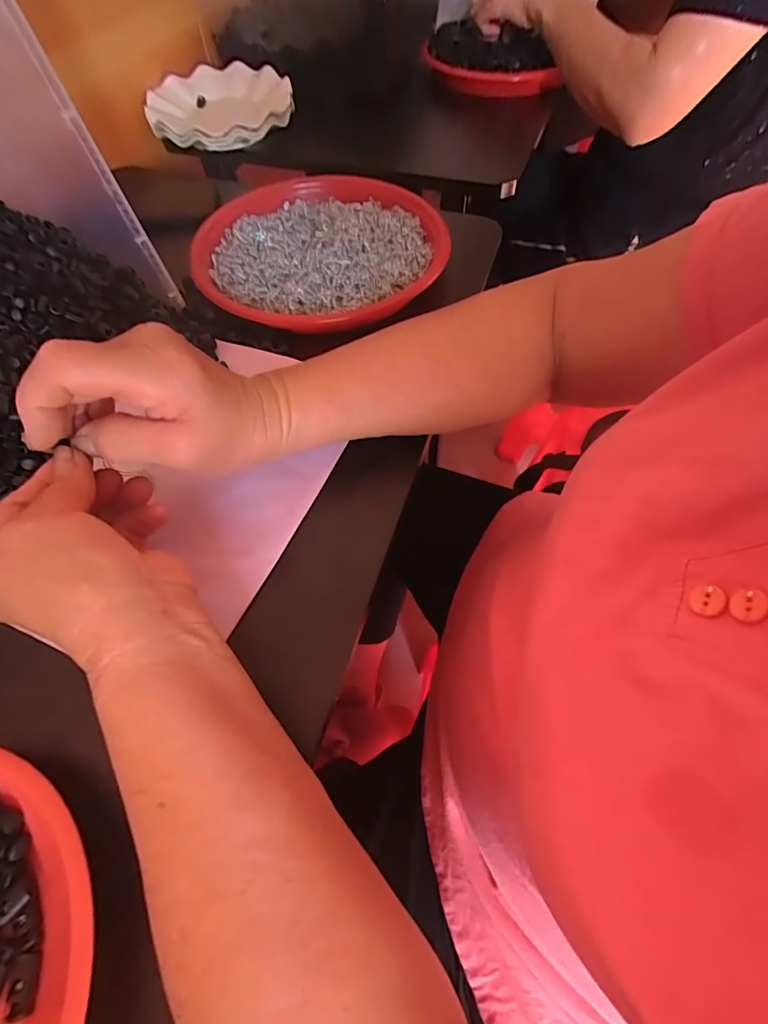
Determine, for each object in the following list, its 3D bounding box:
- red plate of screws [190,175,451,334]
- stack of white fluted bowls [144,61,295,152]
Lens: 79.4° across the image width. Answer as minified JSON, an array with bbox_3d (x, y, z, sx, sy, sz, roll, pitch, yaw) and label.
[{"bbox_3d":[-0.058,-0.253,0.444,0.228,0.023,0.229,0,59,2],"label":"red plate of screws"},{"bbox_3d":[-0.207,-0.516,0.602,0.183,0.049,0.149,-13,59,-6],"label":"stack of white fluted bowls"}]

